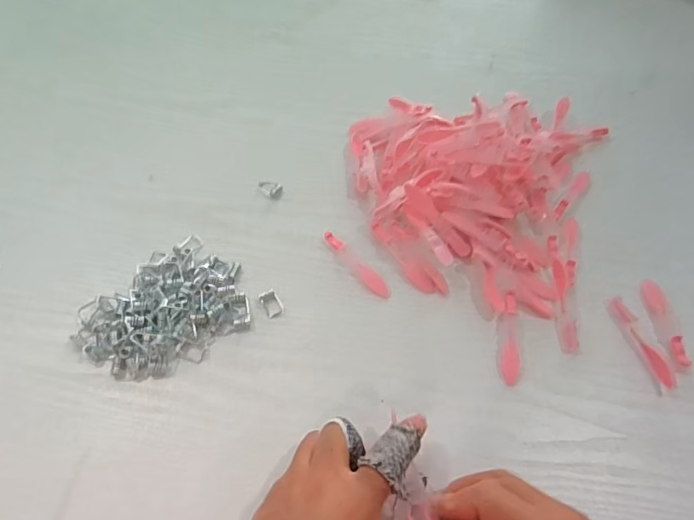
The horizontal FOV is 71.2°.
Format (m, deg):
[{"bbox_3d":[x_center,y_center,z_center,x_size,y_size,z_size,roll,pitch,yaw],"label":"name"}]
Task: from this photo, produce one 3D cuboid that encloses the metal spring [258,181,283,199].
[{"bbox_3d":[-0.072,-0.067,0.450,0.025,0.006,0.014,27,60,18],"label":"metal spring"}]

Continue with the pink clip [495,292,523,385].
[{"bbox_3d":[0.124,0.058,0.373,0.018,0.006,0.073,6,55,4],"label":"pink clip"}]

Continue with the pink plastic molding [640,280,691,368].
[{"bbox_3d":[0.243,0.046,0.373,0.015,0.009,0.074,0,55,0],"label":"pink plastic molding"}]

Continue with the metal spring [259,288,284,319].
[{"bbox_3d":[-0.060,0.034,0.387,0.015,0.007,0.022,-24,59,-16],"label":"metal spring"}]

